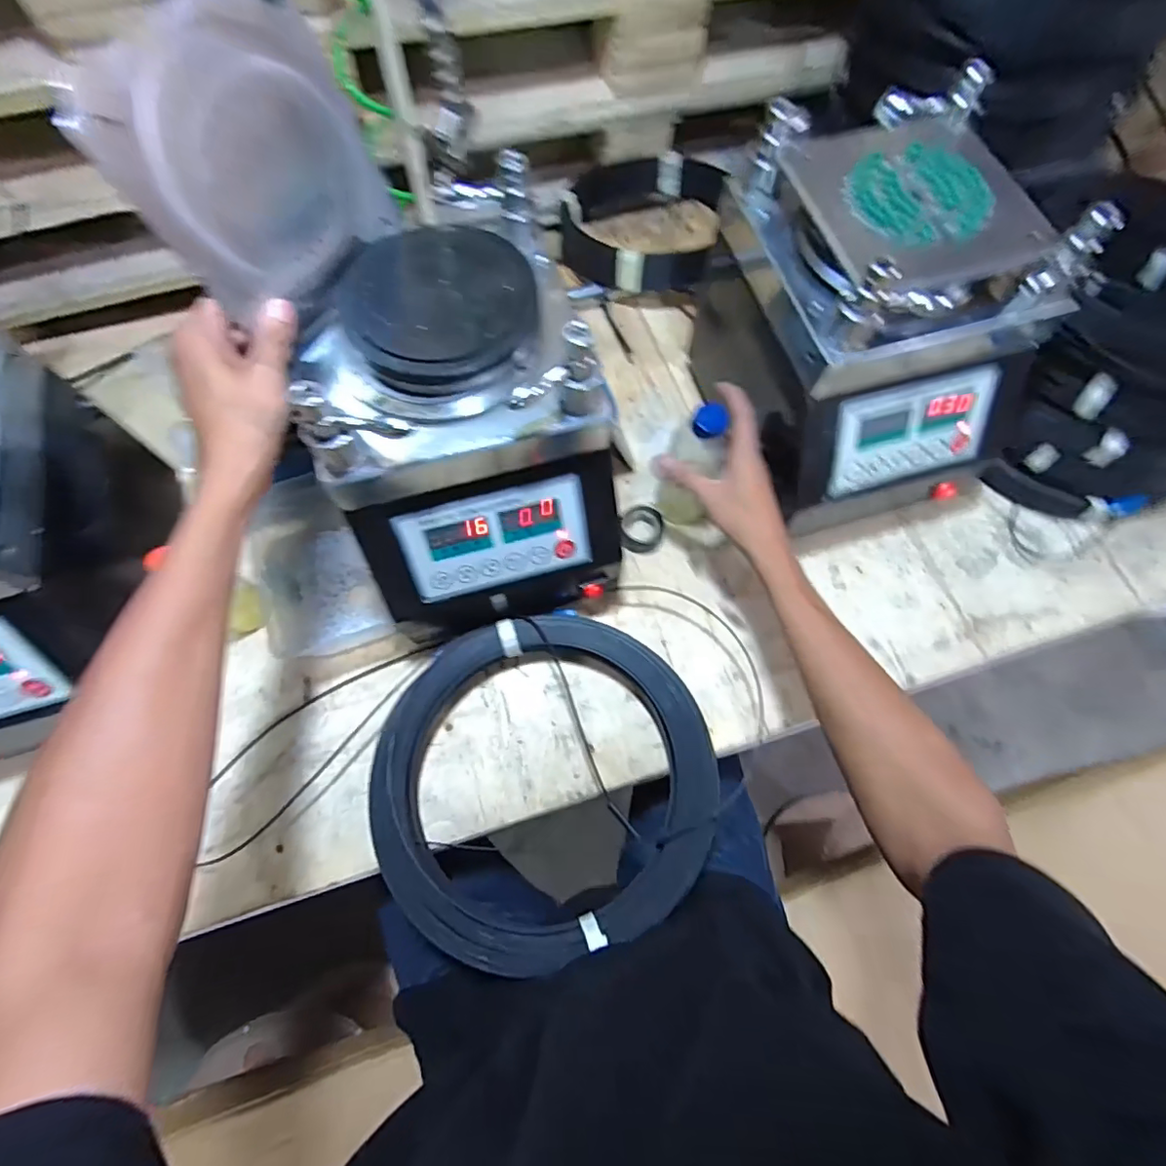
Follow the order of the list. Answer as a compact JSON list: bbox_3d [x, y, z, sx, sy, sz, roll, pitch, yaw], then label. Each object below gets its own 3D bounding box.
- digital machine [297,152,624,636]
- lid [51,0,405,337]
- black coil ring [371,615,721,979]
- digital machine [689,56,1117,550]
[{"bbox_3d":[-0.099,-0.126,0.491,0.211,0.244,0.263,-15,71,-6],"label":"digital machine"},{"bbox_3d":[-0.209,-0.275,0.361,0.018,0.149,0.165,26,73,29],"label":"lid"},{"bbox_3d":[-0.036,0.178,0.509,0.307,0.053,0.284,0,70,0],"label":"black coil ring"},{"bbox_3d":[0.272,-0.242,0.528,0.219,0.244,0.279,-15,71,-6],"label":"digital machine"}]

